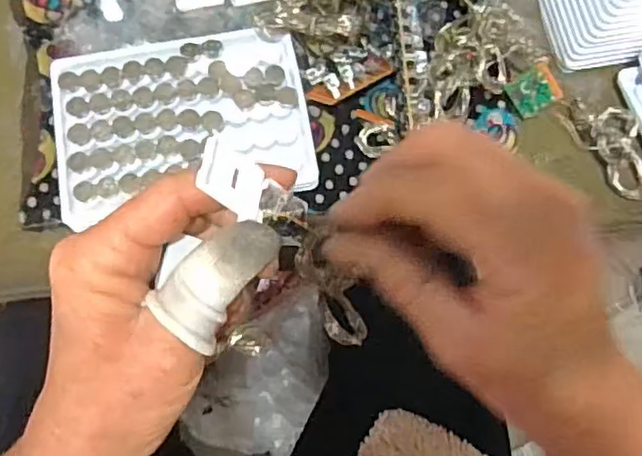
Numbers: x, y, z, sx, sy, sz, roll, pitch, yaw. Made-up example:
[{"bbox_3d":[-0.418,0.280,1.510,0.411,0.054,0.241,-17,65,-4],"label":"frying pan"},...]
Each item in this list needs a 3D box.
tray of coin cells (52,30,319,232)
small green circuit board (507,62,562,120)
[{"bbox_3d":[-0.073,-0.056,0.344,0.129,0.016,0.093,-10,74,-3],"label":"tray of coin cells"},{"bbox_3d":[0.116,-0.074,0.350,0.024,0.004,0.022,-31,93,22],"label":"small green circuit board"}]

